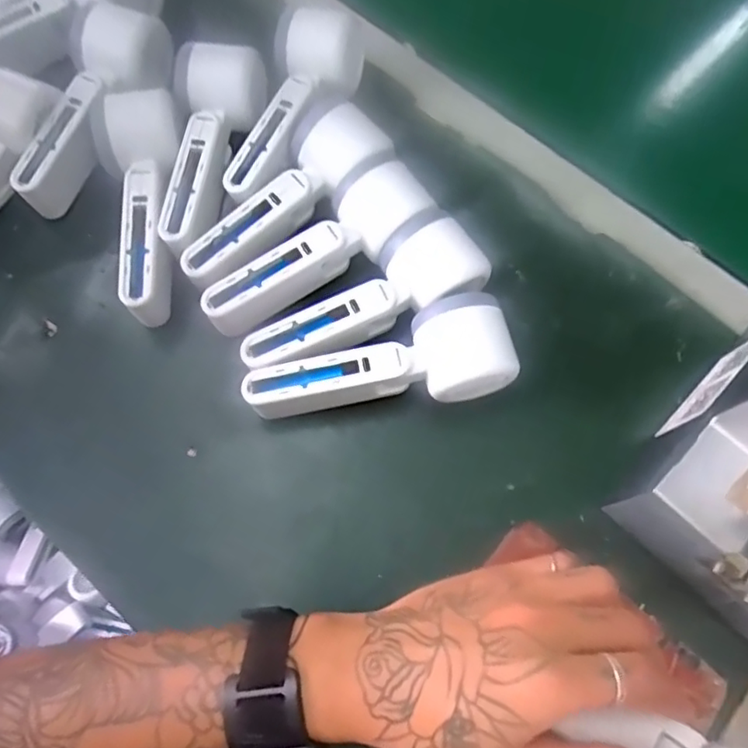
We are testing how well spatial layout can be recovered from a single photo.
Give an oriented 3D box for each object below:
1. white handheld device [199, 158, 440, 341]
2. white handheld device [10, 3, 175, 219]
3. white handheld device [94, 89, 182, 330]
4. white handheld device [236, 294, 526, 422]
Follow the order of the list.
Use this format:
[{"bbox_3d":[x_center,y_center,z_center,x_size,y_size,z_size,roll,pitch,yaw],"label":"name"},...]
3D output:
[{"bbox_3d":[-0.038,-0.081,0.401,0.160,0.048,0.050,-34,74,-13],"label":"white handheld device"},{"bbox_3d":[-0.209,-0.198,0.448,0.061,0.042,0.173,23,71,7],"label":"white handheld device"},{"bbox_3d":[-0.156,-0.116,0.413,0.055,0.050,0.160,-9,70,-5],"label":"white handheld device"},{"bbox_3d":[0.005,-0.001,0.383,0.168,0.051,0.062,-15,71,-7],"label":"white handheld device"}]

